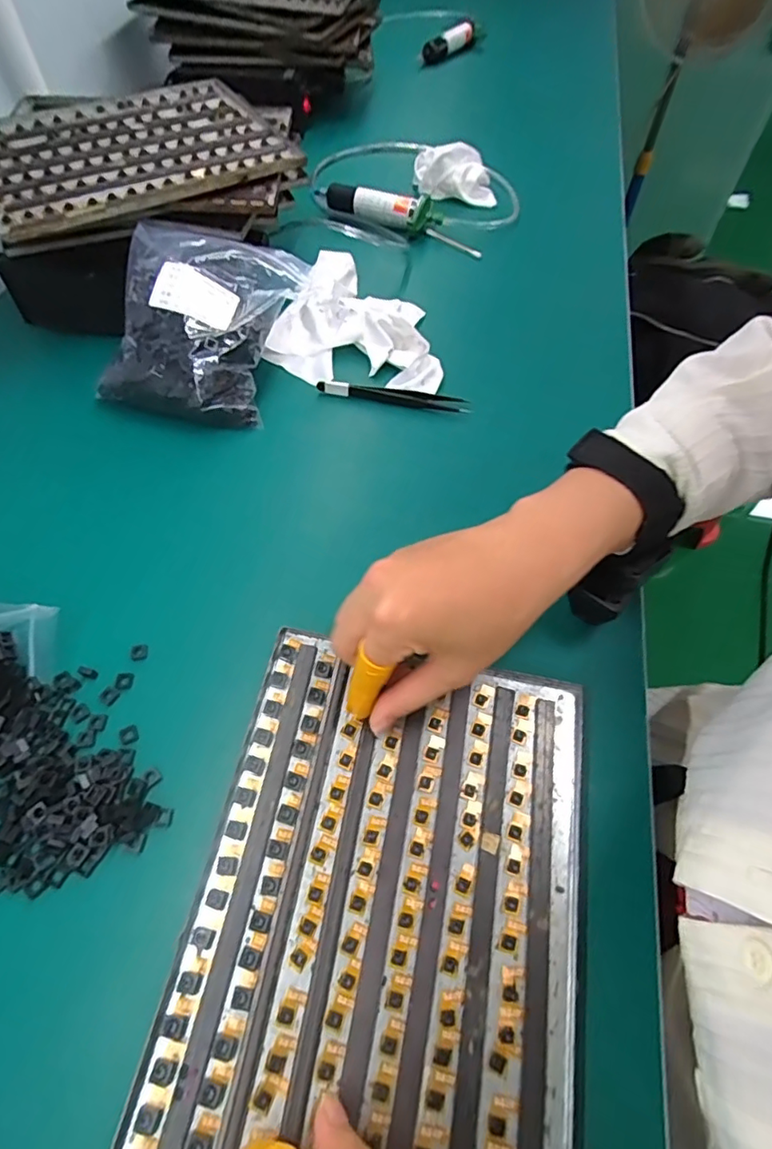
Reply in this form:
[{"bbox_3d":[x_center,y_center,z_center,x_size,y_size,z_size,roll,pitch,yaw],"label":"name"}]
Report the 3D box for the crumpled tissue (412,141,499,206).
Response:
[{"bbox_3d":[0.078,-0.451,0.622,0.094,0.042,0.039,10,59,6],"label":"crumpled tissue"}]

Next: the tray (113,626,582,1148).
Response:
[{"bbox_3d":[0.001,0.157,0.274,0.180,0.008,0.242,11,60,4],"label":"tray"}]

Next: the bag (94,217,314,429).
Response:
[{"bbox_3d":[-0.149,-0.203,0.448,0.128,0.074,0.150,10,59,6],"label":"bag"}]

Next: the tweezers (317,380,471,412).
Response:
[{"bbox_3d":[0.005,-0.146,0.455,0.122,0.012,0.014,10,59,6],"label":"tweezers"}]

